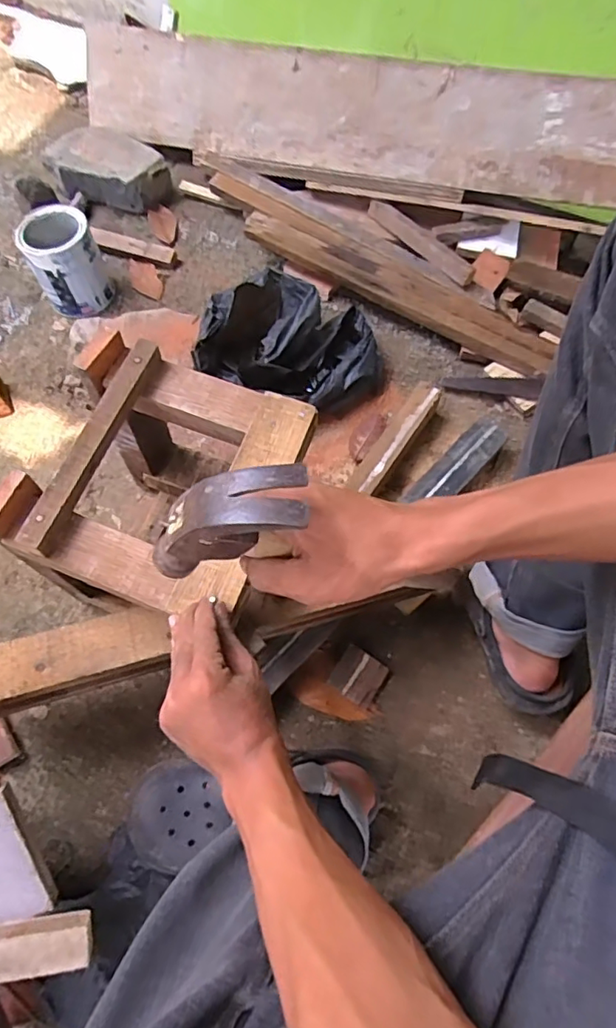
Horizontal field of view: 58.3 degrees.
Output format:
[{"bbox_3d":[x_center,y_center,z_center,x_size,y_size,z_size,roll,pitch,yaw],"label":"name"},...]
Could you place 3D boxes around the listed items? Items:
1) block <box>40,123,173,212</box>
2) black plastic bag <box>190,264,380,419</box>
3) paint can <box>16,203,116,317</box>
[{"bbox_3d":[-0.355,-0.626,1.000,0.207,0.084,0.112,16,67,4],"label":"block"},{"bbox_3d":[-0.025,-0.253,0.835,0.270,0.097,0.187,6,67,0],"label":"black plastic bag"},{"bbox_3d":[-0.381,-0.398,0.880,0.105,0.128,0.108,1,67,-2],"label":"paint can"}]

